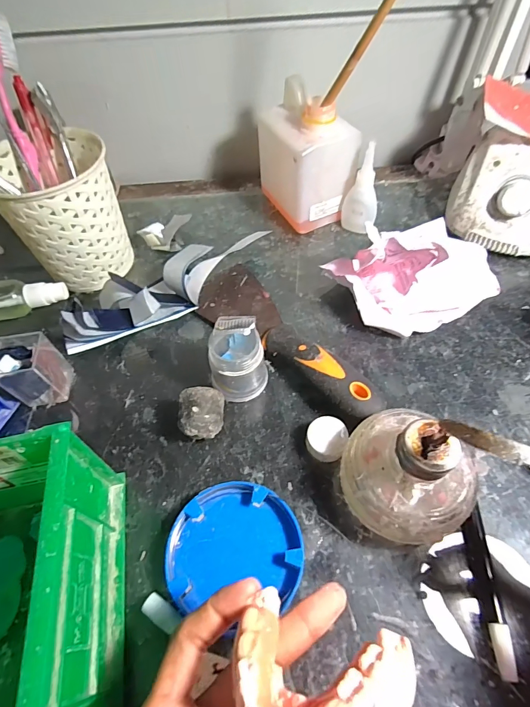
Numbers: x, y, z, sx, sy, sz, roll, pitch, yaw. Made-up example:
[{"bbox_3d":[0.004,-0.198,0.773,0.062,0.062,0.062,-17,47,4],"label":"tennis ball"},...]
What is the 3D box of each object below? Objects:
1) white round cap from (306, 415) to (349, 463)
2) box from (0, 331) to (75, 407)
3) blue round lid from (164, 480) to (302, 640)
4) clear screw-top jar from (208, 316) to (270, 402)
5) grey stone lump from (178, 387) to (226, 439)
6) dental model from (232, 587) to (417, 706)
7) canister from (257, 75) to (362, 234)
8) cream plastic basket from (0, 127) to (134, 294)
[{"bbox_3d":[0.043,0.062,0.267,0.027,0.017,0.031,7,56,7],"label":"white round cap"},{"bbox_3d":[-0.175,0.010,0.286,0.035,0.061,0.038,-9,55,-3],"label":"box"},{"bbox_3d":[-0.019,0.120,0.230,0.079,0.016,0.075,-1,55,2],"label":"blue round lid"},{"bbox_3d":[-0.020,0.000,0.278,0.039,0.072,0.041,-1,55,2],"label":"clear screw-top jar"},{"bbox_3d":[-0.044,0.046,0.272,0.031,0.033,0.031,-6,55,-1],"label":"grey stone lump"},{"bbox_3d":[0.015,0.123,0.137,0.067,0.024,0.046,2,18,33],"label":"dental model"},{"bbox_3d":[0.042,-0.196,0.388,0.075,0.117,0.080,-18,56,-10],"label":"canister"},{"bbox_3d":[-0.179,-0.124,0.344,0.097,0.119,0.091,-21,57,-12],"label":"cream plastic basket"}]

